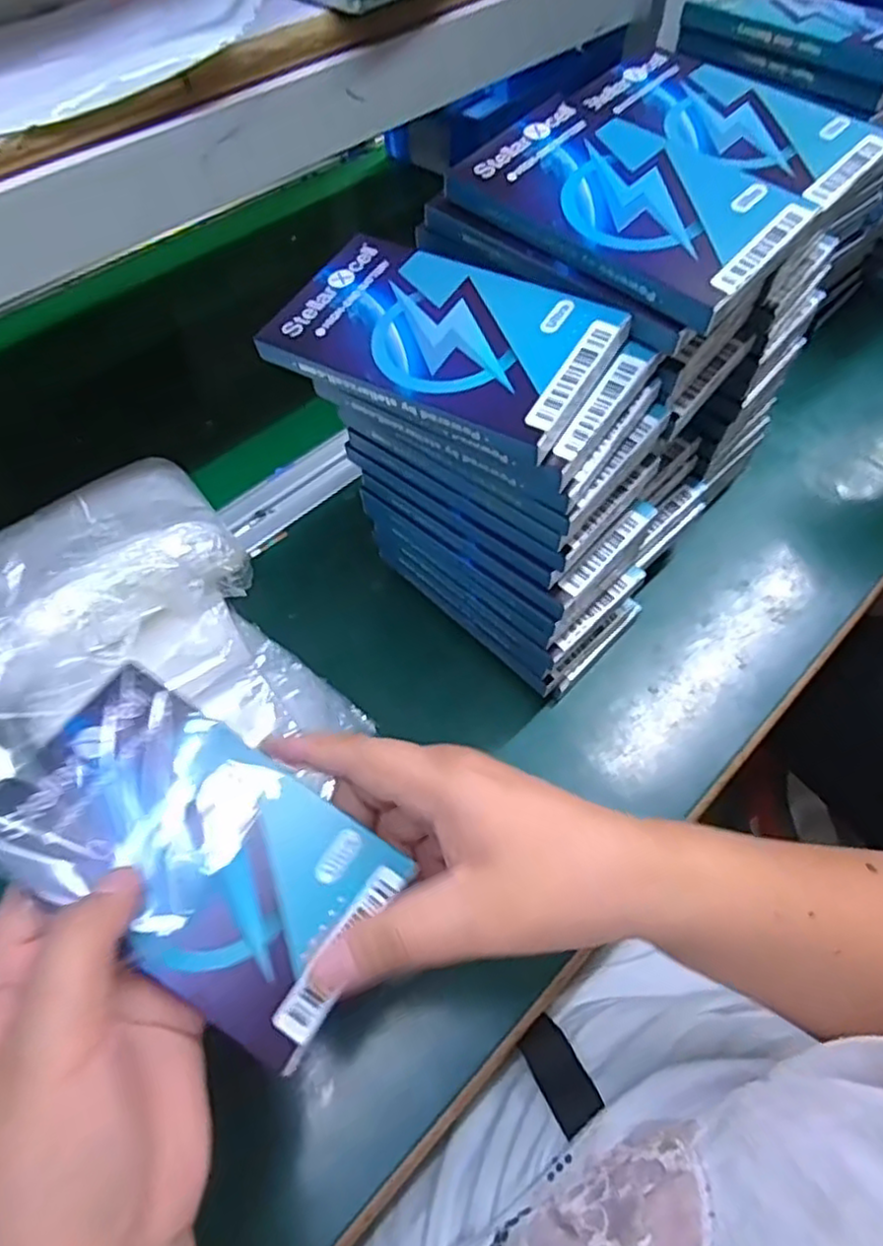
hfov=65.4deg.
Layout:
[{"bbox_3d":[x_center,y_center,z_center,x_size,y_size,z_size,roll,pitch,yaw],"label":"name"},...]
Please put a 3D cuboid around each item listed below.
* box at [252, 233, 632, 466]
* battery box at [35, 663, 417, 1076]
[{"bbox_3d":[-0.002,-0.115,0.278,0.131,0.018,0.080,28,63,16],"label":"box"},{"bbox_3d":[-0.083,0.078,0.239,0.130,0.005,0.075,34,61,3],"label":"battery box"}]

